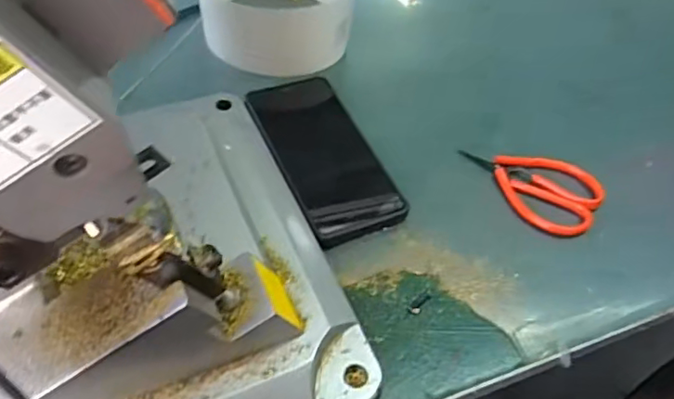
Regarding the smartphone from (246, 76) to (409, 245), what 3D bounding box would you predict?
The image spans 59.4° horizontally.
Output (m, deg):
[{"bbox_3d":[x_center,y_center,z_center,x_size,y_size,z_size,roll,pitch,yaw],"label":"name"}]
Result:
[{"bbox_3d":[-0.013,-0.039,0.476,0.078,0.013,0.167,-19,54,-18],"label":"smartphone"}]

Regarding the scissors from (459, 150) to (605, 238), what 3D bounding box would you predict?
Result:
[{"bbox_3d":[0.151,-0.012,0.467,0.109,0.014,0.060,27,54,17],"label":"scissors"}]

